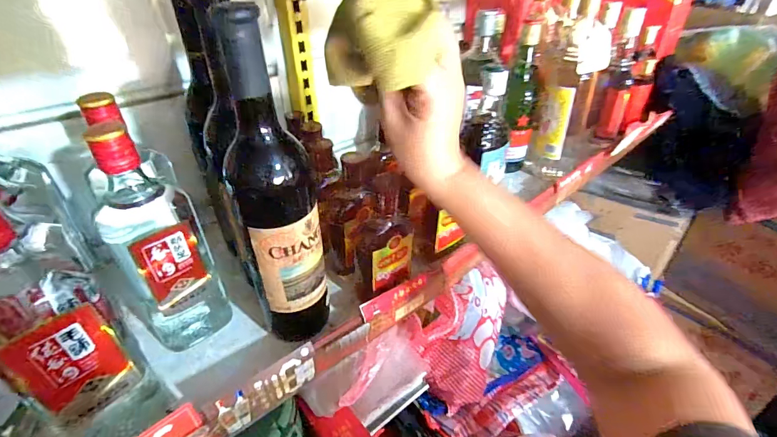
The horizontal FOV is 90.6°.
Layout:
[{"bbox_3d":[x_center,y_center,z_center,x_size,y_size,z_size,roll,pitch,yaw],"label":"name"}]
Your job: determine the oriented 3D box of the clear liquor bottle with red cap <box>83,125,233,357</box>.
[{"bbox_3d":[-0.214,0.029,0.366,0.075,0.231,0.048,-25,41,-29],"label":"clear liquor bottle with red cap"}]

